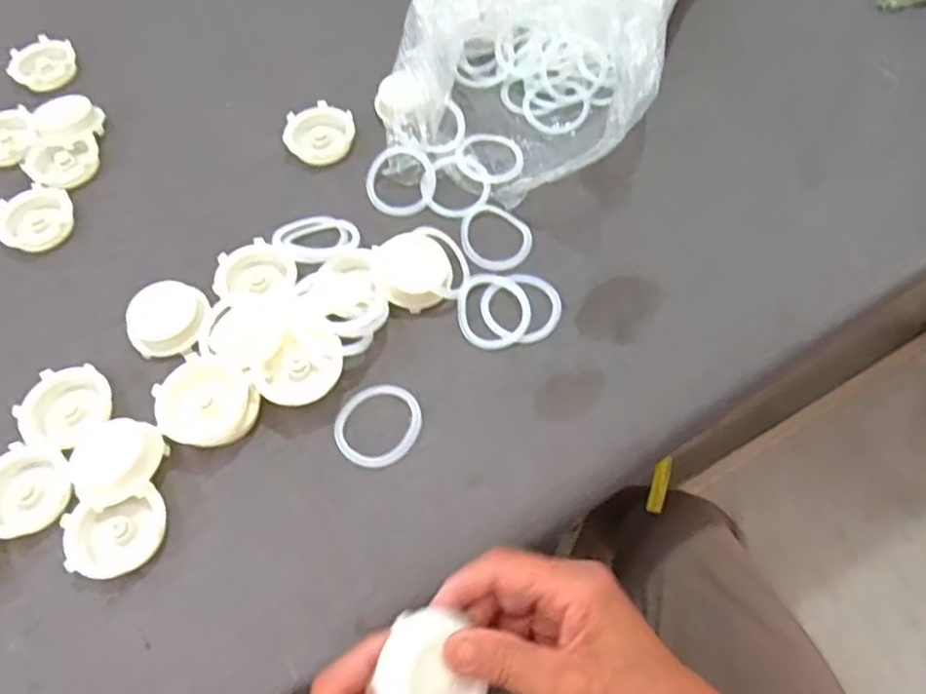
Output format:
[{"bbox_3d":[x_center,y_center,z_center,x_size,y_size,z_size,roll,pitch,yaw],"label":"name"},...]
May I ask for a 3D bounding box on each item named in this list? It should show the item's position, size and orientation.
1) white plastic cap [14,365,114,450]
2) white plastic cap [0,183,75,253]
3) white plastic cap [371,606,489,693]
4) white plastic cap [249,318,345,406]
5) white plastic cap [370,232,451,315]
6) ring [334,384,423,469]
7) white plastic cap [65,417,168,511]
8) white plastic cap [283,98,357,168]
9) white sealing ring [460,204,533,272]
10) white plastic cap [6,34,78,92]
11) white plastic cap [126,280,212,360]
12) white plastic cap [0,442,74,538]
[{"bbox_3d":[-0.268,0.041,0.460,0.054,0.017,0.057,-1,61,2],"label":"white plastic cap"},{"bbox_3d":[-0.344,-0.104,0.544,0.057,0.012,0.059,-1,61,2],"label":"white plastic cap"},{"bbox_3d":[-0.015,0.156,0.323,0.046,0.016,0.056,-4,61,0],"label":"white plastic cap"},{"bbox_3d":[-0.109,0.009,0.442,0.059,0.015,0.057,-2,71,5],"label":"white plastic cap"},{"bbox_3d":[-0.036,-0.053,0.493,0.053,0.026,0.056,-1,61,2],"label":"white plastic cap"},{"bbox_3d":[-0.056,0.051,0.451,0.058,0.005,0.058,-1,61,2],"label":"ring"},{"bbox_3d":[-0.219,0.074,0.427,0.057,0.018,0.054,-1,61,2],"label":"white plastic cap"},{"bbox_3d":[-0.122,-0.184,0.579,0.058,0.010,0.058,-1,61,2],"label":"white plastic cap"},{"bbox_3d":[0.024,-0.086,0.526,0.053,0.006,0.063,-39,66,-18],"label":"white sealing ring"},{"bbox_3d":[-0.396,-0.268,0.639,0.058,0.017,0.058,-1,61,2],"label":"white plastic cap"},{"bbox_3d":[-0.211,-0.021,0.483,0.056,0.017,0.051,-1,61,2],"label":"white plastic cap"},{"bbox_3d":[-0.279,0.089,0.430,0.058,0.016,0.053,-1,61,2],"label":"white plastic cap"}]

